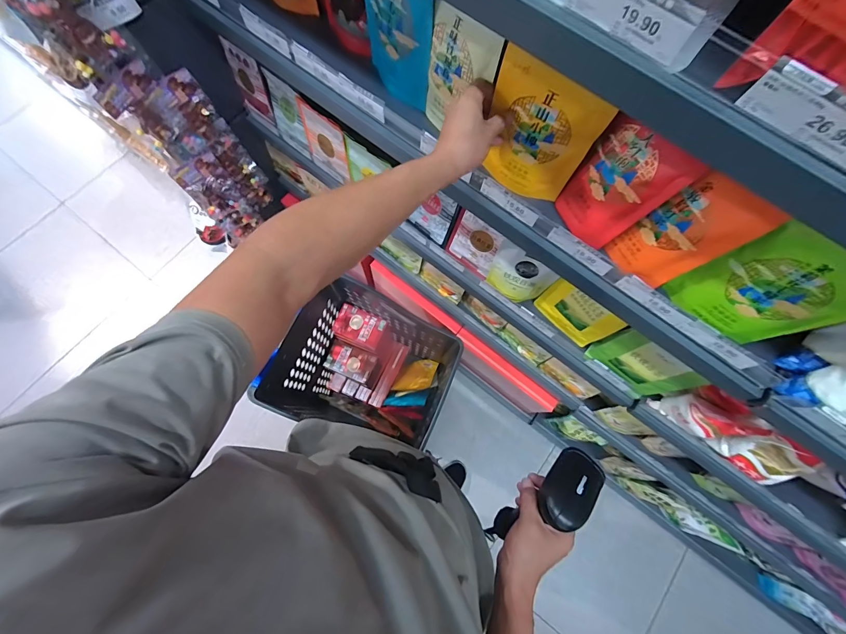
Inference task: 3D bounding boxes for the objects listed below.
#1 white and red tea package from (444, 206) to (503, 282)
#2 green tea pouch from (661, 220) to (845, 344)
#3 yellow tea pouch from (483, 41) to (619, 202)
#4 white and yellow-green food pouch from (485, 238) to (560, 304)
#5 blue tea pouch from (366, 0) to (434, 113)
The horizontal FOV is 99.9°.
[{"bbox_3d":[0.109,-0.156,0.781,0.116,0.145,0.044,40,76,9],"label":"white and red tea package"},{"bbox_3d":[0.408,-0.024,0.422,0.133,0.180,0.027,40,76,9],"label":"green tea pouch"},{"bbox_3d":[0.147,-0.236,0.471,0.138,0.169,0.029,30,75,6],"label":"yellow tea pouch"},{"bbox_3d":[0.205,-0.083,0.748,0.131,0.148,0.043,25,75,5],"label":"white and yellow-green food pouch"},{"bbox_3d":[-0.038,-0.412,0.527,0.031,0.163,0.129,-33,78,-11],"label":"blue tea pouch"}]

